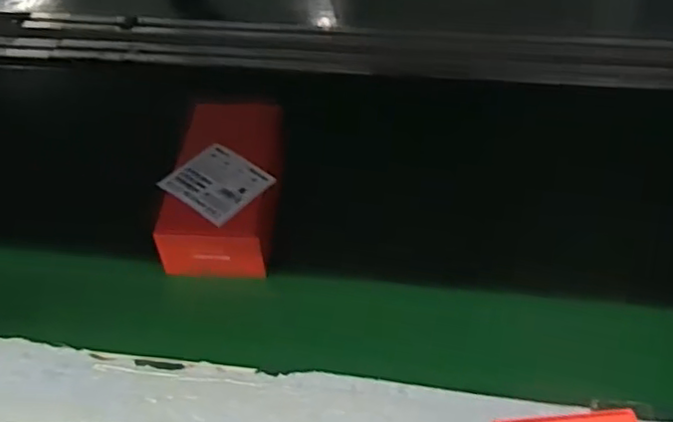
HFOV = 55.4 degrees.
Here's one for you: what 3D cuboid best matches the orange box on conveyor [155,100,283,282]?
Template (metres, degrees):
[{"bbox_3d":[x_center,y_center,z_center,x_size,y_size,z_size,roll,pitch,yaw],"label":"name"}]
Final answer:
[{"bbox_3d":[-0.103,-0.026,0.601,0.099,0.059,0.175,-1,46,2],"label":"orange box on conveyor"}]

